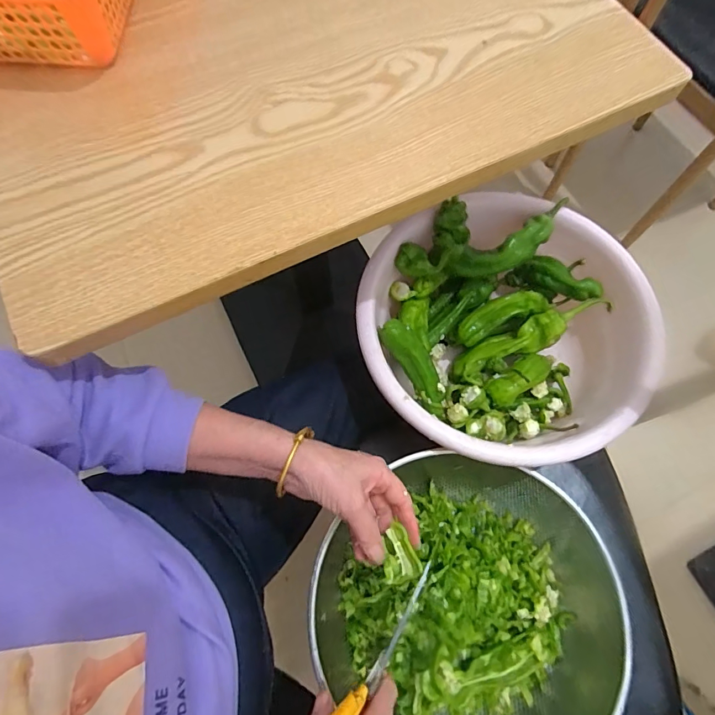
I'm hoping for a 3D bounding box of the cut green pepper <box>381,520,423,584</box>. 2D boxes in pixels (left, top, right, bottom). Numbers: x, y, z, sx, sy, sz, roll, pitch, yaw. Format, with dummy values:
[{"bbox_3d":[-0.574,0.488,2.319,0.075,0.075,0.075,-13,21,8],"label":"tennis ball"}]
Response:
[{"bbox_3d":[0.036,0.176,0.384,0.031,0.018,0.041,-16,52,-7],"label":"cut green pepper"}]

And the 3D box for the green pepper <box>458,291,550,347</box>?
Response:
[{"bbox_3d":[0.186,-0.055,0.571,0.115,0.036,0.033,-28,69,19],"label":"green pepper"}]

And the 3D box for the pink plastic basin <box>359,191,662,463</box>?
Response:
[{"bbox_3d":[0.187,-0.036,0.560,0.314,0.129,0.337,0,69,1],"label":"pink plastic basin"}]

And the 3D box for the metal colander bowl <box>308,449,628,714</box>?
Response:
[{"bbox_3d":[0.128,0.261,0.485,0.301,0.124,0.284,0,69,1],"label":"metal colander bowl"}]

